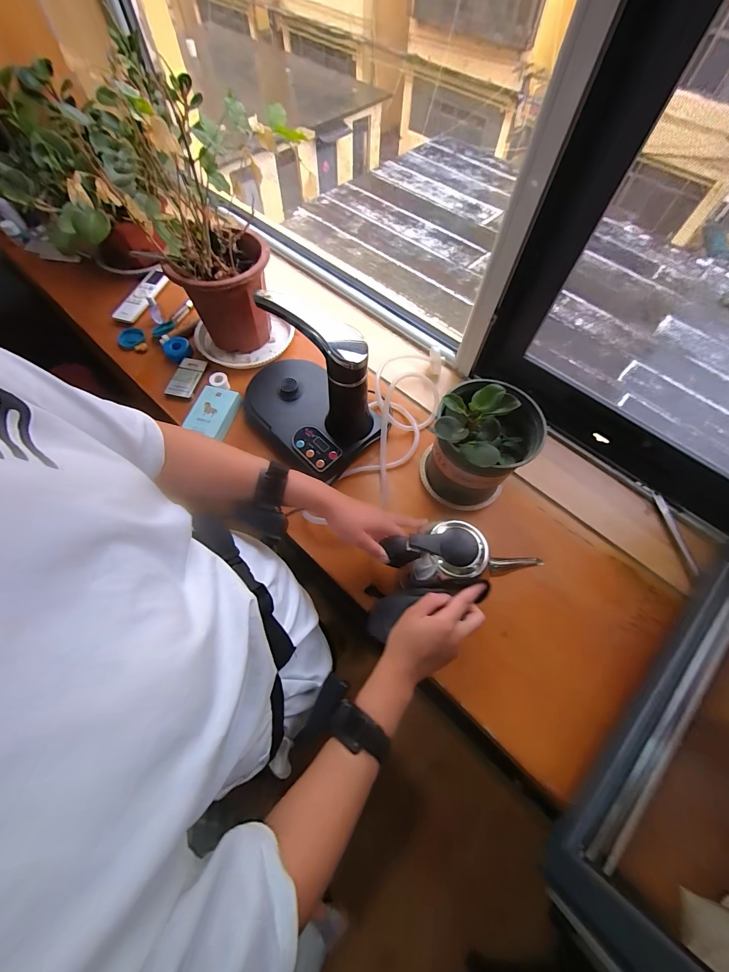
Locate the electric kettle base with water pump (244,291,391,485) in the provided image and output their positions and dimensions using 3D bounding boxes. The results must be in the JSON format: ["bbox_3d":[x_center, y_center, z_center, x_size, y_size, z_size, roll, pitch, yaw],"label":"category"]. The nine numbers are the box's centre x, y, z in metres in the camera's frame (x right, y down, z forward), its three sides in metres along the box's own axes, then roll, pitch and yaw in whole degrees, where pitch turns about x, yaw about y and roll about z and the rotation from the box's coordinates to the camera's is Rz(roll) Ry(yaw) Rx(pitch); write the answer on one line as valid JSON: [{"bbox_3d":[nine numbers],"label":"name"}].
[{"bbox_3d":[-0.092,-0.179,0.601,0.249,0.258,0.188,40,70,17],"label":"electric kettle base with water pump"}]

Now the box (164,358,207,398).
[{"bbox_3d":[-0.371,-0.227,0.724,0.056,0.014,0.093,9,64,3],"label":"box"}]

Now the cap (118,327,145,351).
[{"bbox_3d":[-0.522,-0.329,0.774,0.055,0.005,0.054,1,80,-5],"label":"cap"}]

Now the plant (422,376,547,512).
[{"bbox_3d":[0.177,-0.071,0.535,0.149,0.237,0.157,38,70,16],"label":"plant"}]

